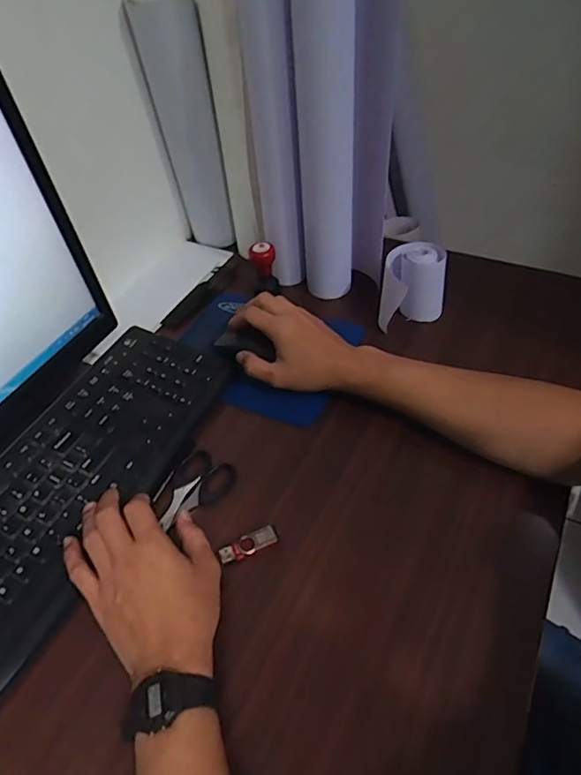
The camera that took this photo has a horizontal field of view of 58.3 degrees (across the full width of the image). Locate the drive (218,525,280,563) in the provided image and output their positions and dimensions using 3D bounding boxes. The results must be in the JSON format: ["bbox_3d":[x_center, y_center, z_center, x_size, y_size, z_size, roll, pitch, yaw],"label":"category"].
[{"bbox_3d":[-0.037,0.140,0.461,0.052,0.006,0.018,-24,49,-17],"label":"drive"}]

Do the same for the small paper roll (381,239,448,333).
[{"bbox_3d":[0.152,-0.123,0.642,0.079,0.084,0.072,13,49,12],"label":"small paper roll"}]

